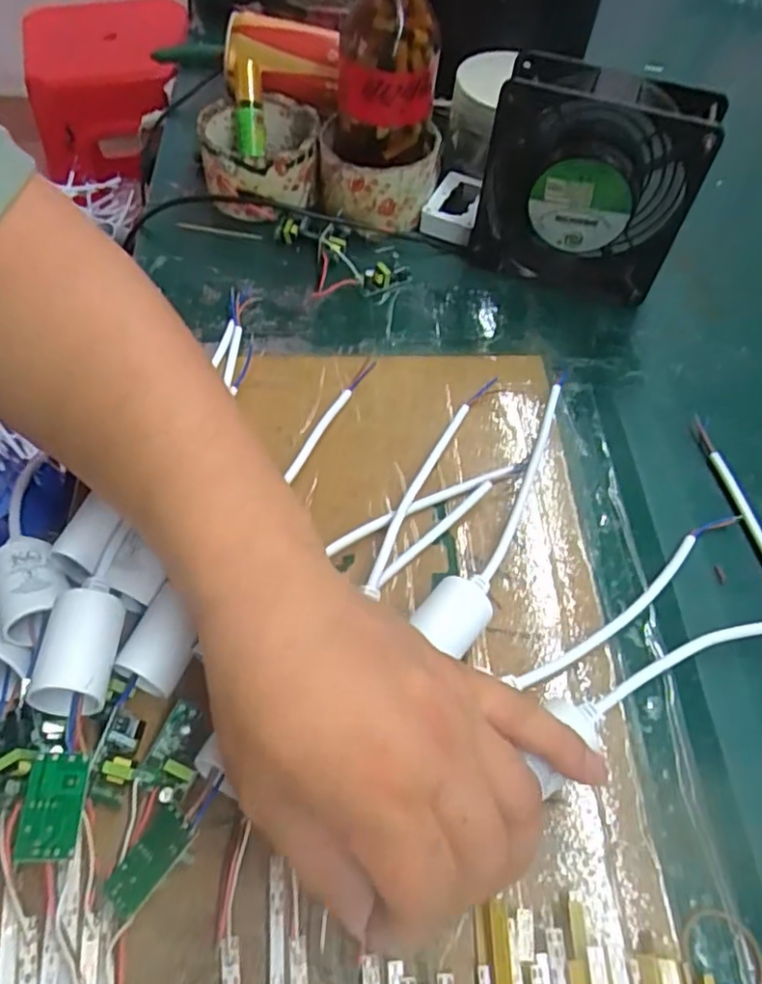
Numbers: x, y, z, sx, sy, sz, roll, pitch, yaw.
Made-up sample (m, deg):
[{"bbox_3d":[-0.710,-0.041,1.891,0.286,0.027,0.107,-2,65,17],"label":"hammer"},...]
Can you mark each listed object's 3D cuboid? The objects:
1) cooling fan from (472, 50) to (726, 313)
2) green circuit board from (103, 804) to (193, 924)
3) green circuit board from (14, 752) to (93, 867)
[{"bbox_3d":[0.124,-0.189,0.401,0.125,0.123,0.044,20,59,11],"label":"cooling fan"},{"bbox_3d":[-0.086,0.135,0.238,0.020,0.004,0.034,19,57,40],"label":"green circuit board"},{"bbox_3d":[-0.120,0.115,0.238,0.020,0.004,0.035,-1,57,-2],"label":"green circuit board"}]

